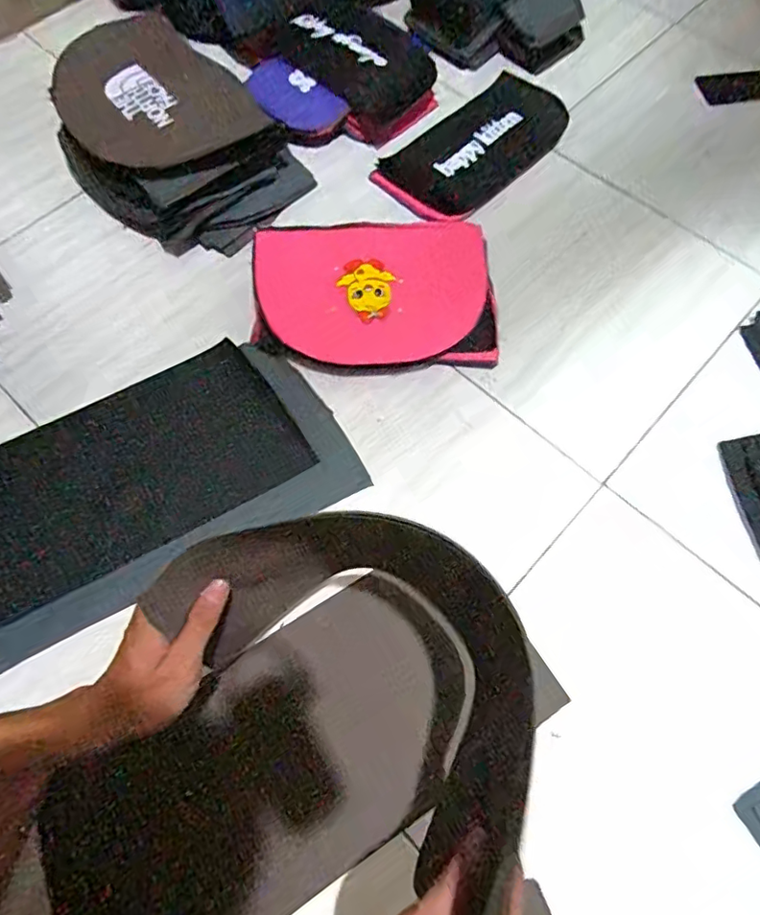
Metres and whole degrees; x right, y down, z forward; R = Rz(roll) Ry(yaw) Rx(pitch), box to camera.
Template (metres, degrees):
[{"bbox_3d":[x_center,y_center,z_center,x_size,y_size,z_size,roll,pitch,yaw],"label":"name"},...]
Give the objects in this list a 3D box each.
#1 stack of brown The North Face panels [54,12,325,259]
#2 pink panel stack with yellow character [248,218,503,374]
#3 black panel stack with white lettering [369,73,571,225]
[{"bbox_3d":[-0.286,-0.442,0.773,0.267,0.108,0.336,-34,71,-14],"label":"stack of brown The North Face panels"},{"bbox_3d":[-0.009,-0.210,0.702,0.302,0.039,0.219,0,66,0],"label":"pink panel stack with yellow character"},{"bbox_3d":[0.155,-0.470,0.834,0.304,0.023,0.165,-40,72,-16],"label":"black panel stack with white lettering"}]

